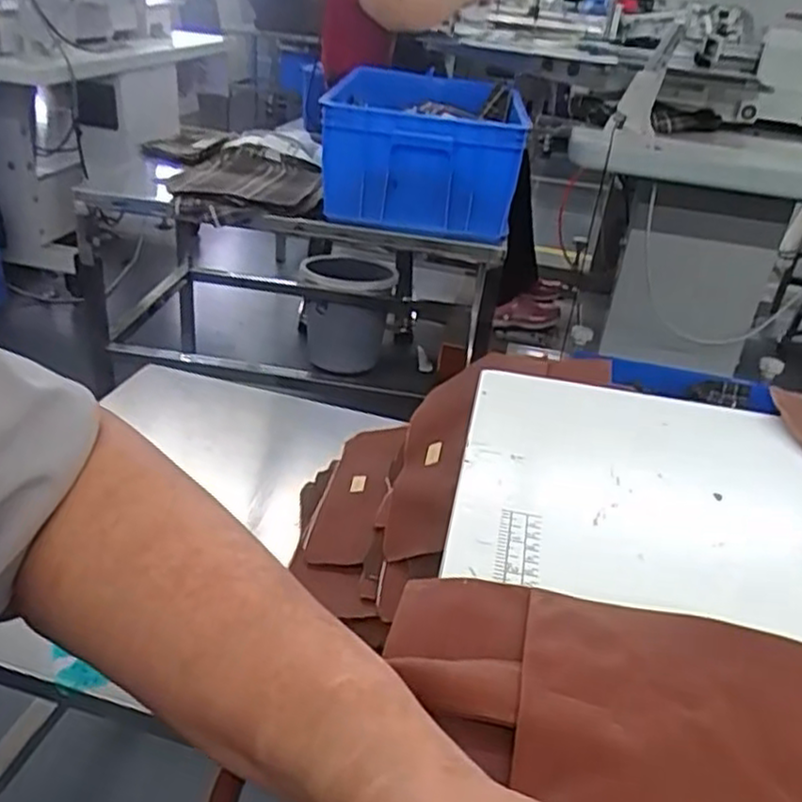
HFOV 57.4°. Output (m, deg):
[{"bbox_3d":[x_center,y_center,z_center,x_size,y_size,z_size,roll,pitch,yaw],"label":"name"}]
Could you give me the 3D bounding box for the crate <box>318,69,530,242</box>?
[{"bbox_3d":[0.056,-0.552,1.564,0.367,0.204,0.630,7,30,2],"label":"crate"}]

